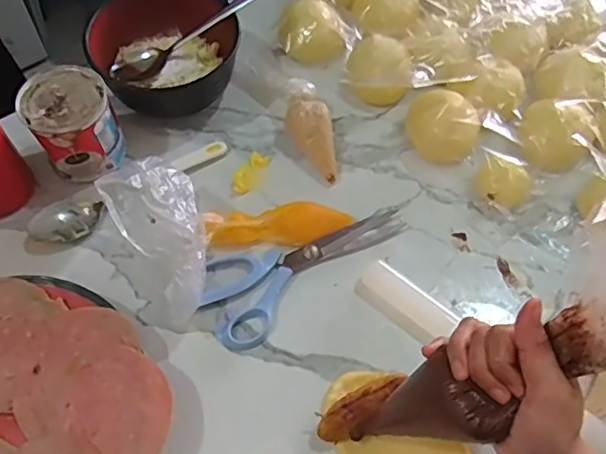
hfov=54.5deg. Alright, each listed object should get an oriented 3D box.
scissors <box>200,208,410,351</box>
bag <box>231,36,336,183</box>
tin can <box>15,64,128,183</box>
[{"bbox_3d":[-0.002,0.025,0.516,0.190,0.010,0.079,-33,69,-17],"label":"scissors"},{"bbox_3d":[-0.015,-0.124,0.583,0.061,0.042,0.188,-25,66,-14],"label":"bag"},{"bbox_3d":[-0.205,-0.092,0.533,0.074,0.076,0.077,1,63,-2],"label":"tin can"}]

